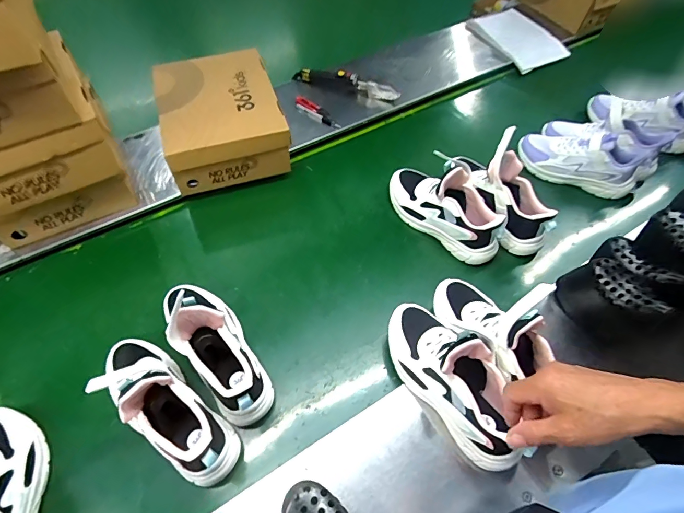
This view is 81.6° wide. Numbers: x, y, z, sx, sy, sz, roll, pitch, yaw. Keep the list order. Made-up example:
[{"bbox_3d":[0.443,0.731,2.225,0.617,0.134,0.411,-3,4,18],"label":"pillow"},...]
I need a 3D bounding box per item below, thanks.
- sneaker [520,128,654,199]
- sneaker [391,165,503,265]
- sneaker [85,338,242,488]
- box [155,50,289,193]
[{"bbox_3d":[0.542,-0.222,0.894,0.265,0.115,0.096,22,59,13],"label":"sneaker"},{"bbox_3d":[0.211,-0.112,0.790,0.257,0.143,0.110,40,64,22],"label":"sneaker"},{"bbox_3d":[-0.254,0.197,0.552,0.256,0.140,0.083,37,63,21],"label":"sneaker"},{"bbox_3d":[-0.263,-0.301,0.874,0.240,0.120,0.290,-16,58,-11],"label":"box"}]

